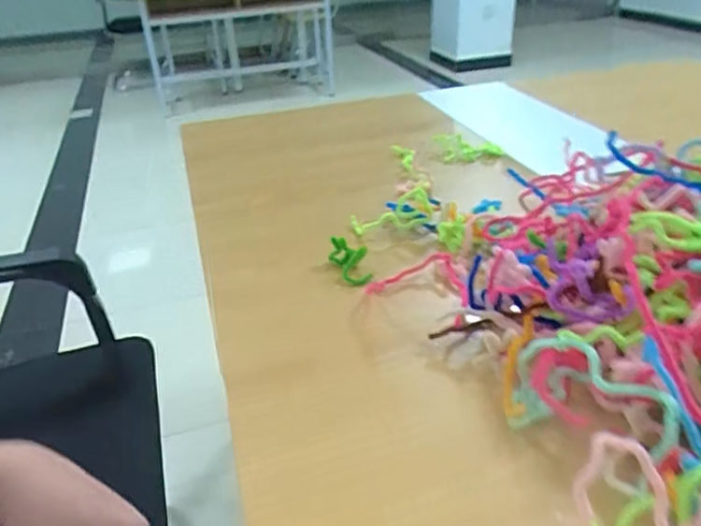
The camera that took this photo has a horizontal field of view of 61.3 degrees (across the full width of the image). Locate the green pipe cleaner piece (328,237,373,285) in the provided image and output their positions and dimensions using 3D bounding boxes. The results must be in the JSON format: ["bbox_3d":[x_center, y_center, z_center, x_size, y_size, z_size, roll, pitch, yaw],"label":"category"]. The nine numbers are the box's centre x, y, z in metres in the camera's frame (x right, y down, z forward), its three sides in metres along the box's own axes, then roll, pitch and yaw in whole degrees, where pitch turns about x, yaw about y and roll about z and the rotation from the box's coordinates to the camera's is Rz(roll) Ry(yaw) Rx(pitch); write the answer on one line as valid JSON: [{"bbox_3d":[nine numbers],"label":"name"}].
[{"bbox_3d":[0.000,-0.004,0.660,0.036,0.030,0.065,-13,33,-14],"label":"green pipe cleaner piece"}]

